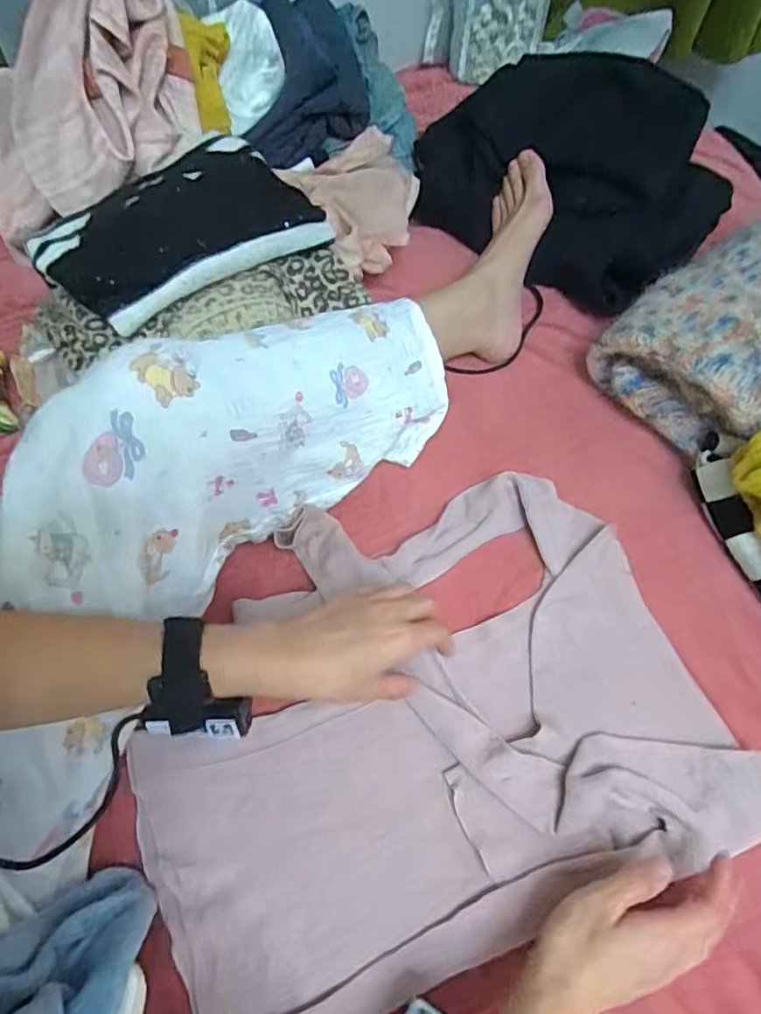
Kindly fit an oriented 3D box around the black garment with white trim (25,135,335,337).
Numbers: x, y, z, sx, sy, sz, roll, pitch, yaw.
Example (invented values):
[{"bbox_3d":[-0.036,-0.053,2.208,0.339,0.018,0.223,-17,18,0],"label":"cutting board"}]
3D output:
[{"bbox_3d":[-0.187,-0.259,0.517,0.236,0.047,0.166,-39,70,-17],"label":"black garment with white trim"}]

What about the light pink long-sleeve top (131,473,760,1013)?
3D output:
[{"bbox_3d":[0.025,0.167,0.467,0.443,0.032,0.350,-21,67,-8],"label":"light pink long-sleeve top"}]

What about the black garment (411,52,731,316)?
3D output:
[{"bbox_3d":[0.227,-0.394,0.666,0.328,0.105,0.255,33,70,15],"label":"black garment"}]

